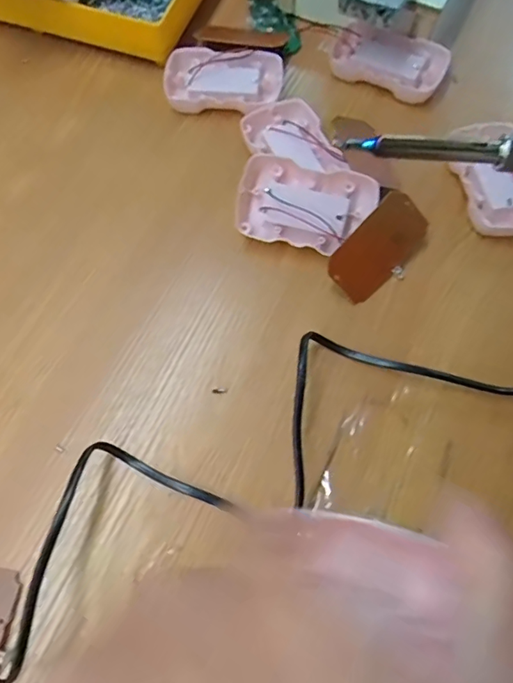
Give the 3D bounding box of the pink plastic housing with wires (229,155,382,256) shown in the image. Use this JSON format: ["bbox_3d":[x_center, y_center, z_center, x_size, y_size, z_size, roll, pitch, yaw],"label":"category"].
[{"bbox_3d":[0.031,-0.088,0.328,0.086,0.022,0.052,18,98,11],"label":"pink plastic housing with wires"}]

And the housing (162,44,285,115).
[{"bbox_3d":[-0.025,-0.199,0.380,0.087,0.017,0.056,10,69,3],"label":"housing"}]

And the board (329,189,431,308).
[{"bbox_3d":[0.079,-0.061,0.321,0.039,0.004,0.071,43,88,-19],"label":"board"}]

